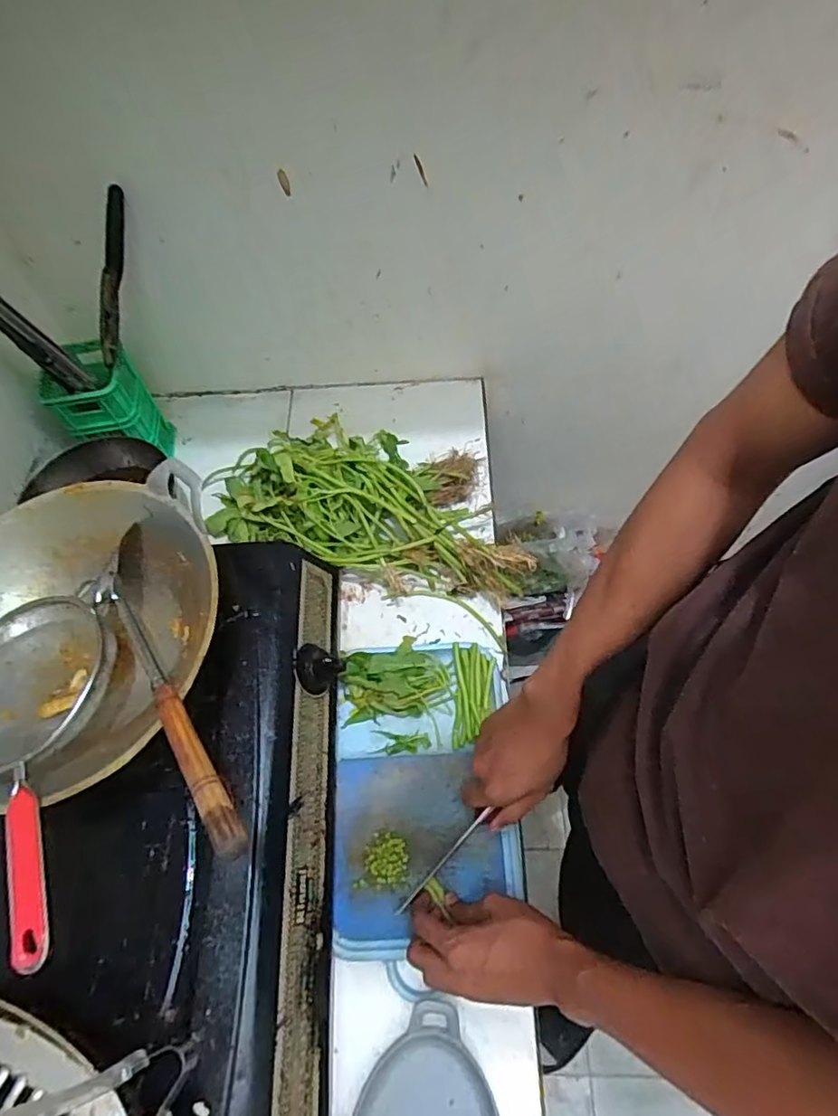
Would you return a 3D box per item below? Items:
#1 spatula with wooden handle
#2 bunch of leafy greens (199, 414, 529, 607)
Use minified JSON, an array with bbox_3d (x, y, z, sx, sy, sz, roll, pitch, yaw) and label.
[{"bbox_3d":[-0.214,0.088,0.482,0.057,0.043,0.353,-33,46,-14],"label":"spatula with wooden handle"},{"bbox_3d":[-0.062,-0.098,0.779,0.429,0.105,0.230,15,64,11],"label":"bunch of leafy greens"}]

